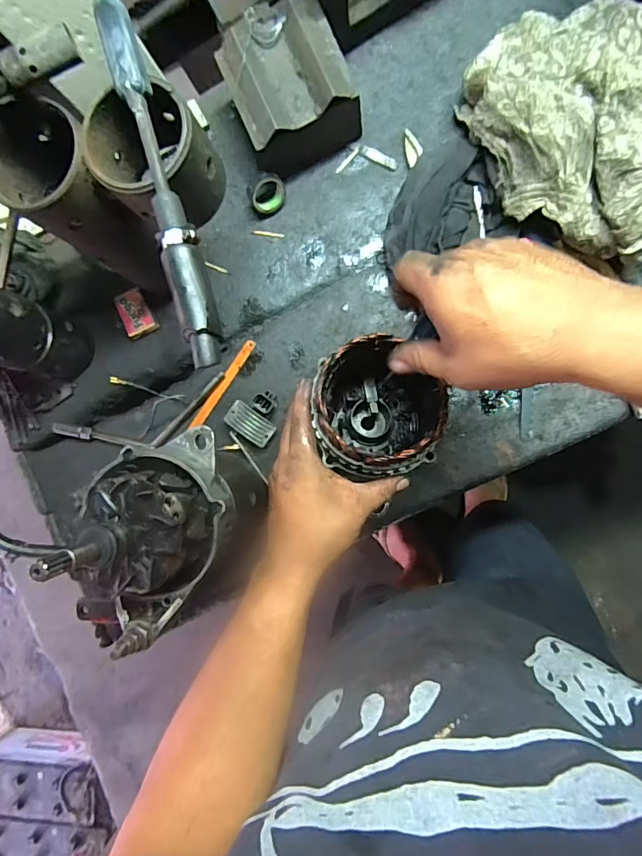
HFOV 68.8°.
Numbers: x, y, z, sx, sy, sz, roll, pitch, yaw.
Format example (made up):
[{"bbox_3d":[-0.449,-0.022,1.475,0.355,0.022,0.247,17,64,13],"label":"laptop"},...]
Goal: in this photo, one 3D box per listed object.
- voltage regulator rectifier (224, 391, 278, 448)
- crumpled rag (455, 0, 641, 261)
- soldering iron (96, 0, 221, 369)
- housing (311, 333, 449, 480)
[{"bbox_3d":[-0.079,-0.016,0.563,0.059,0.023,0.062,32,95,8],"label":"voltage regulator rectifier"},{"bbox_3d":[0.289,-0.304,0.426,0.269,0.075,0.272,-31,85,8],"label":"crumpled rag"},{"bbox_3d":[-0.115,-0.178,0.339,0.028,0.032,0.270,-14,87,9],"label":"soldering iron"},{"bbox_3d":[0.059,-0.019,0.469,0.116,0.124,0.128,-10,88,9],"label":"housing"}]

